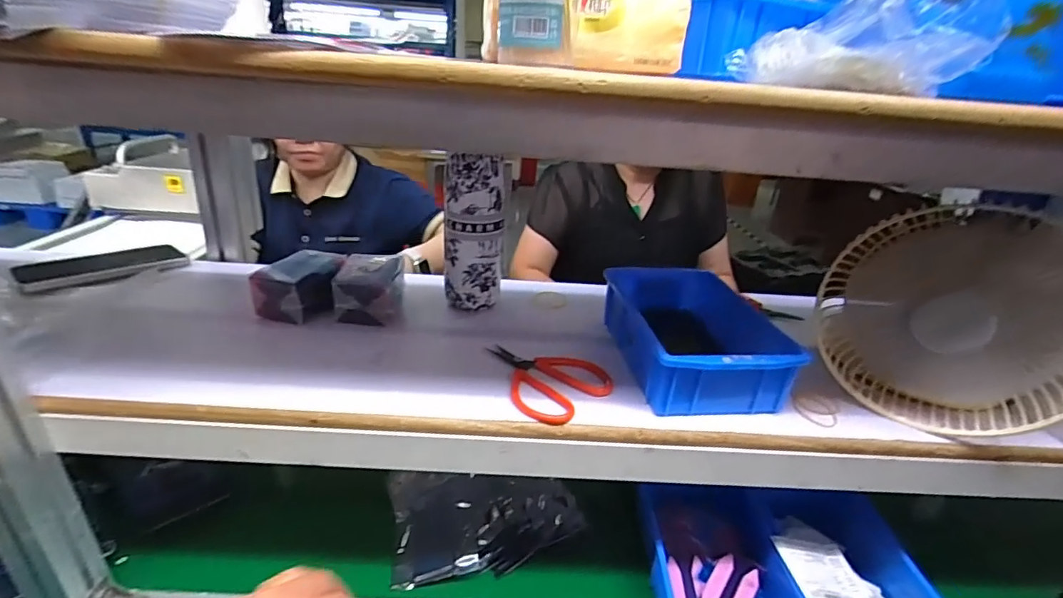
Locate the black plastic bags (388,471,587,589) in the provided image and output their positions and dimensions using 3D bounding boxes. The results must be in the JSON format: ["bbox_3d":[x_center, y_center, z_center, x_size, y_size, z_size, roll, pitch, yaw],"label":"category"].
[{"bbox_3d":[-0.052,0.253,0.593,0.211,0.049,0.122,0,23,-13],"label":"black plastic bags"}]

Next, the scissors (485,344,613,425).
[{"bbox_3d":[0.006,0.071,0.475,0.117,0.017,0.086,23,29,37],"label":"scissors"}]

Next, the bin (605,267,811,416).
[{"bbox_3d":[0.159,0.035,0.508,0.130,0.068,0.192,1,23,-9],"label":"bin"}]

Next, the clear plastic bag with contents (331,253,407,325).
[{"bbox_3d":[-0.183,-0.011,0.579,0.068,0.061,0.093,3,23,-6],"label":"clear plastic bag with contents"}]

